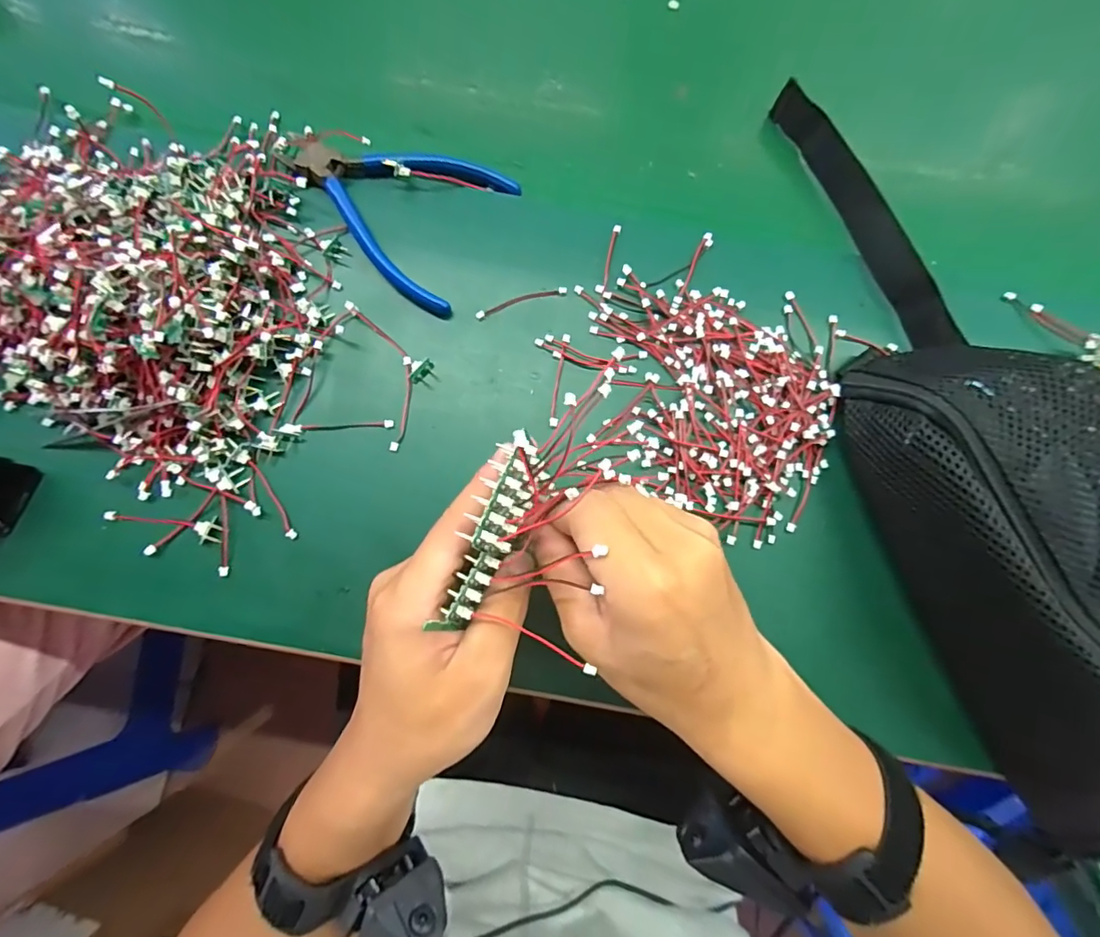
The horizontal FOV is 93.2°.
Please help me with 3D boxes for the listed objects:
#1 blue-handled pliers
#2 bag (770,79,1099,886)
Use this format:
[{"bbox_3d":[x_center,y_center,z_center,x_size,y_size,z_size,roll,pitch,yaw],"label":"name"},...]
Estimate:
[{"bbox_3d":[-0.101,-0.167,0.323,0.130,0.018,0.101,26,81,3],"label":"blue-handled pliers"},{"bbox_3d":[0.243,-0.041,0.275,0.150,0.070,0.446,-9,81,-3],"label":"bag"}]

